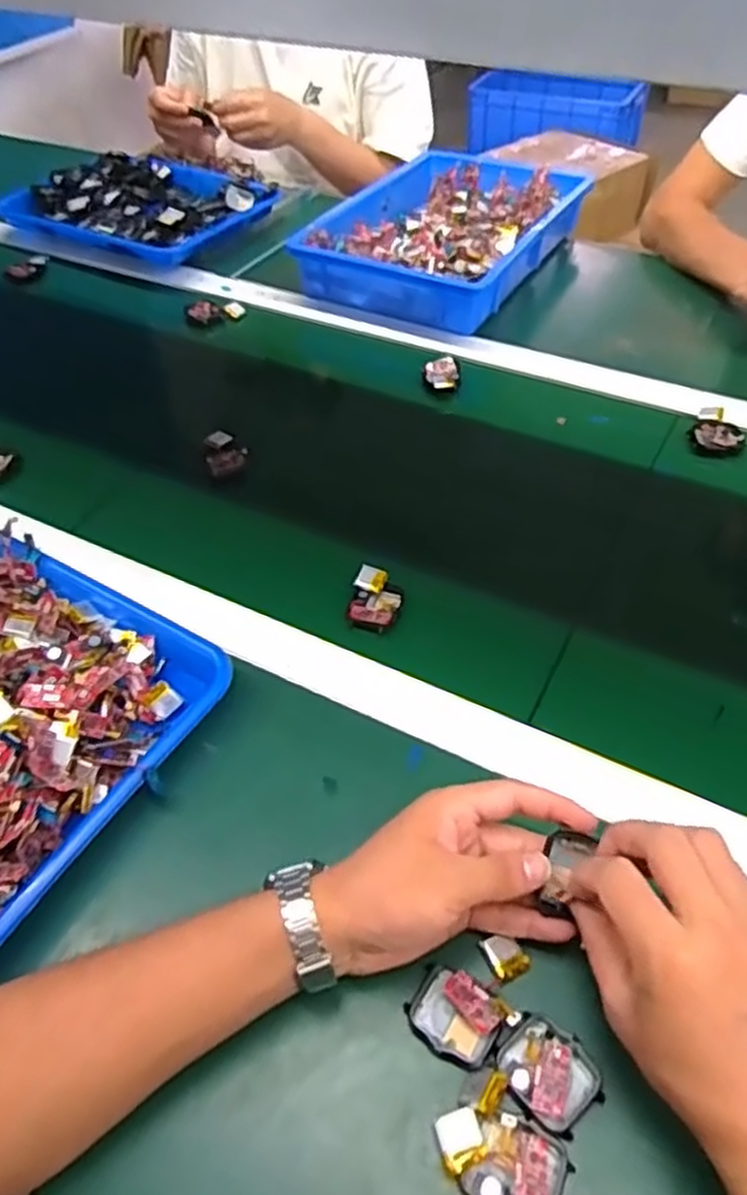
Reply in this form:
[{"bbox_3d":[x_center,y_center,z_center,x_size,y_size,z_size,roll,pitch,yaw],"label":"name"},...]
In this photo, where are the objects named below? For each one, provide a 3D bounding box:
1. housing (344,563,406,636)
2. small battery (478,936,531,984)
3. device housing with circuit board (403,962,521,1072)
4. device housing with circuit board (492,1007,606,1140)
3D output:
[{"bbox_3d":[0.002,0.000,0.580,0.038,0.013,0.049,11,50,12],"label":"housing"},{"bbox_3d":[0.071,0.191,0.409,0.019,0.006,0.022,-19,51,-14],"label":"small battery"},{"bbox_3d":[0.043,0.214,0.390,0.048,0.014,0.038,28,55,24],"label":"device housing with circuit board"},{"bbox_3d":[0.085,0.231,0.373,0.046,0.008,0.038,36,59,29],"label":"device housing with circuit board"}]

